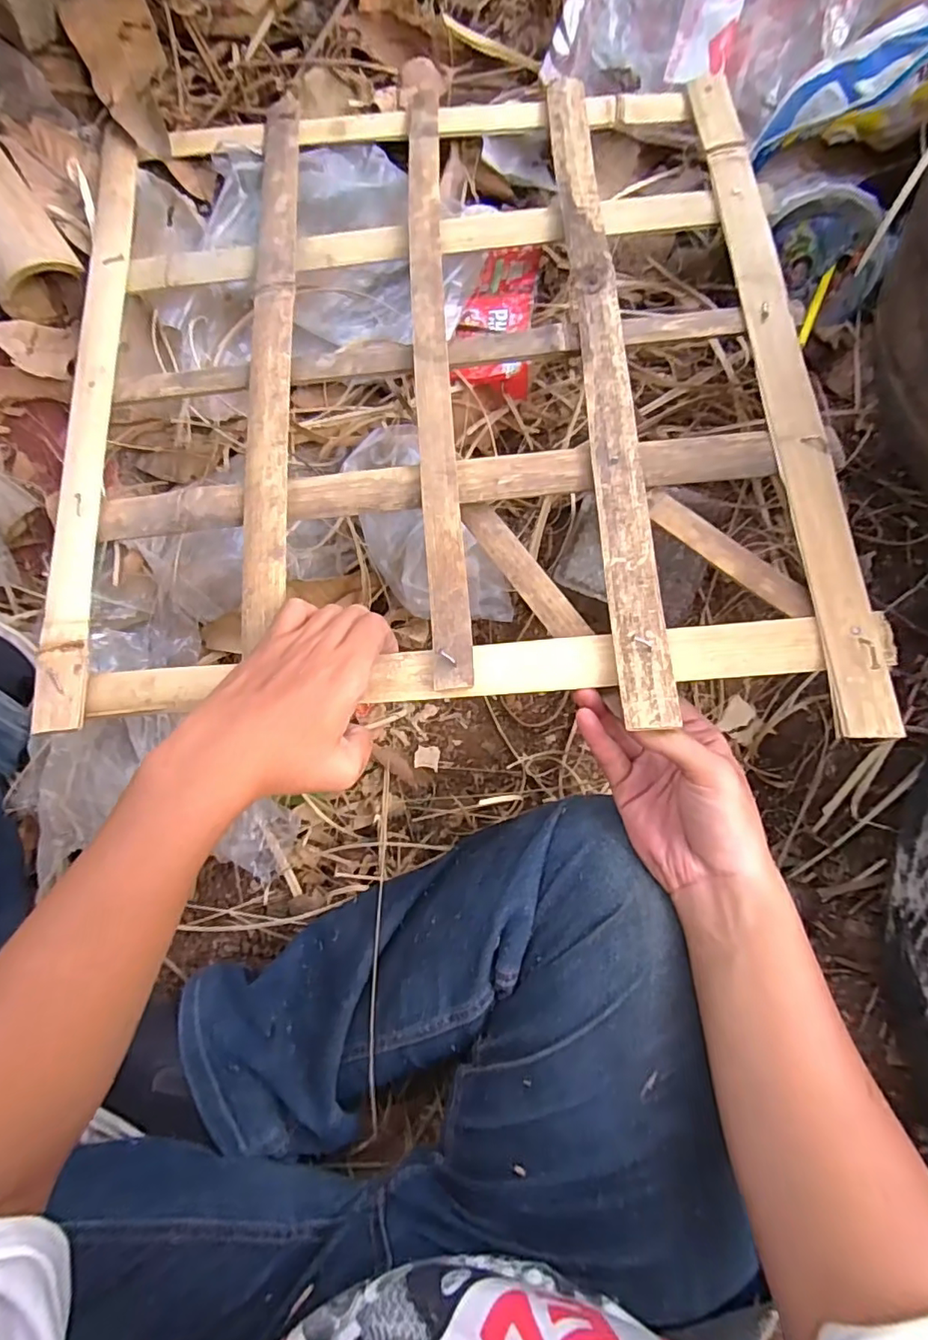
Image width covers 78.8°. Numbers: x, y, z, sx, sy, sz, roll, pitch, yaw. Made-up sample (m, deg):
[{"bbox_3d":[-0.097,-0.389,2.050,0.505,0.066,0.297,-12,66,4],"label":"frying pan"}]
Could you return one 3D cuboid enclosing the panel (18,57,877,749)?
[{"bbox_3d":[-0.036,-0.214,0.405,0.515,0.026,0.536,-6,74,5],"label":"panel"}]

